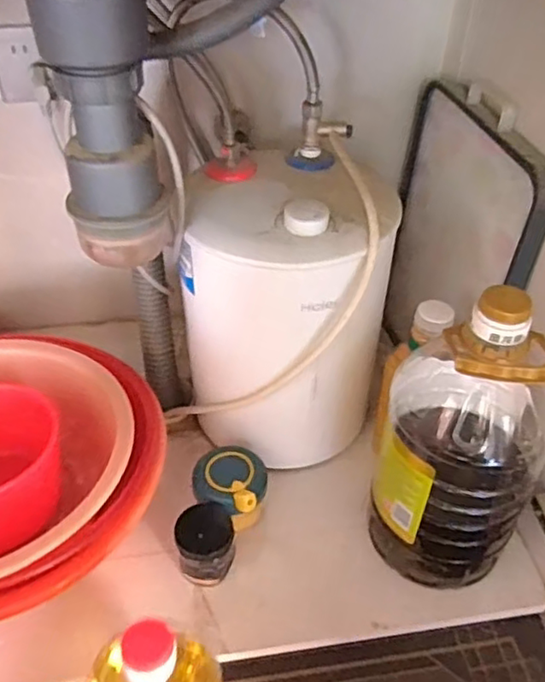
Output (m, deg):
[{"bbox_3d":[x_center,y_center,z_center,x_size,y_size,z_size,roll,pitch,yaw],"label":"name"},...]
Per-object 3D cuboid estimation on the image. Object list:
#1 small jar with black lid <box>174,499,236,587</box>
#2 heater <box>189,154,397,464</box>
[{"bbox_3d":[-0.074,0.217,0.689,0.064,0.073,0.068,-1,43,-2],"label":"small jar with black lid"},{"bbox_3d":[0.020,-0.035,0.753,0.204,0.320,0.198,1,43,0],"label":"heater"}]

